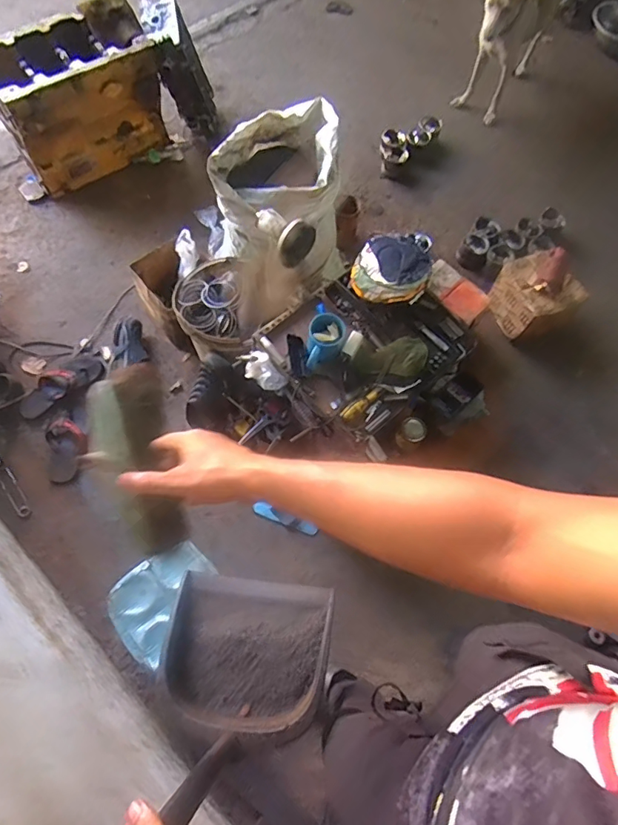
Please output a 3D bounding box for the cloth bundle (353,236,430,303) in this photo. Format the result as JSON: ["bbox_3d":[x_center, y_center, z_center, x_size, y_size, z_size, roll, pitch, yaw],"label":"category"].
[{"bbox_3d":[0.201,-0.351,1.175,0.171,0.066,0.180,1,67,-3],"label":"cloth bundle"}]

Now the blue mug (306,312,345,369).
[{"bbox_3d":[0.040,-0.162,1.137,0.091,0.092,0.105,5,67,-1],"label":"blue mug"}]

